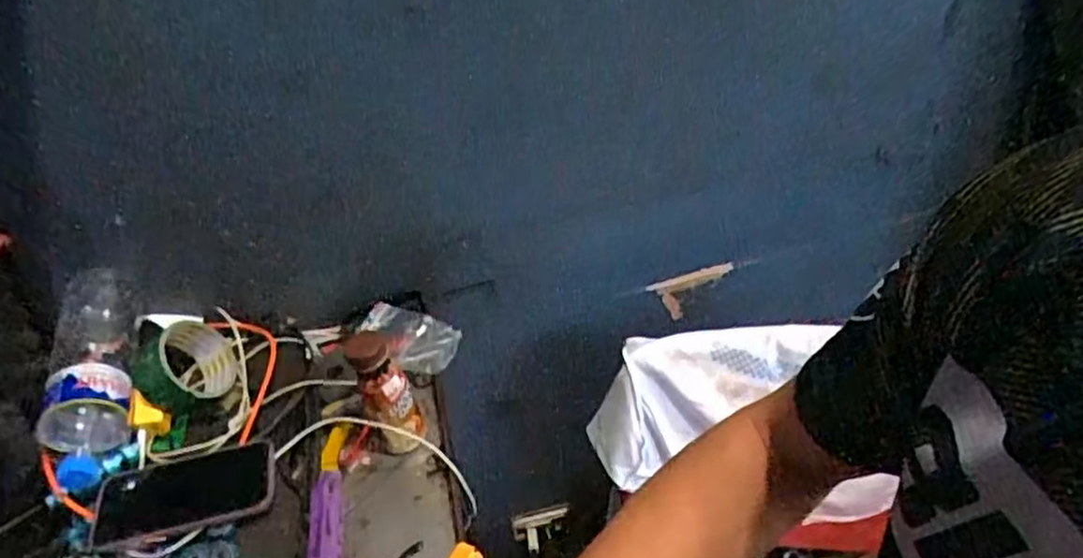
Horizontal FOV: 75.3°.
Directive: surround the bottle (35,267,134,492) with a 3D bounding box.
[{"bbox_3d":[-0.465,0.094,0.728,0.082,0.088,0.258,-21,39,-16],"label":"bottle"}]

